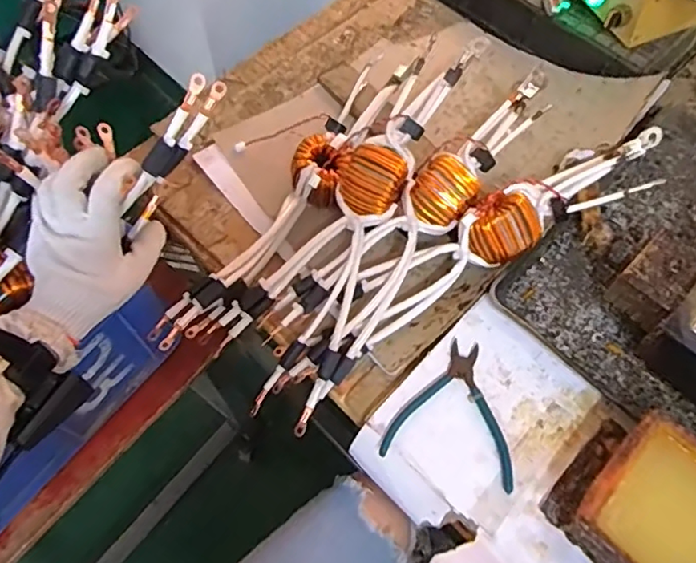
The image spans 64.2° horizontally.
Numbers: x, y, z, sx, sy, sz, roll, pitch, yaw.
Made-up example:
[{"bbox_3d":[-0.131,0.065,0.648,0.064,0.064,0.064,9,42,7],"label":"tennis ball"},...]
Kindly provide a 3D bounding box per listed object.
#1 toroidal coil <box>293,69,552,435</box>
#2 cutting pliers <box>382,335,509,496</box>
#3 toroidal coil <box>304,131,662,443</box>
[{"bbox_3d":[0.086,-0.068,0.632,0.069,0.088,0.506,34,67,15],"label":"toroidal coil"},{"bbox_3d":[0.108,0.125,0.558,0.124,0.007,0.133,13,63,6],"label":"cutting pliers"},{"bbox_3d":[0.122,-0.016,0.612,0.480,0.075,0.101,-38,68,-1],"label":"toroidal coil"}]

